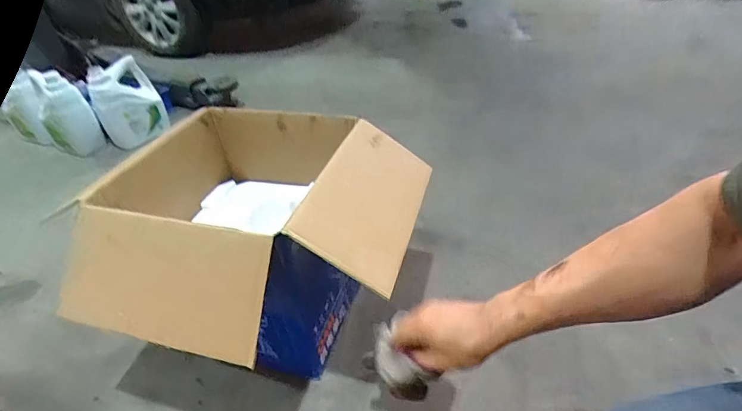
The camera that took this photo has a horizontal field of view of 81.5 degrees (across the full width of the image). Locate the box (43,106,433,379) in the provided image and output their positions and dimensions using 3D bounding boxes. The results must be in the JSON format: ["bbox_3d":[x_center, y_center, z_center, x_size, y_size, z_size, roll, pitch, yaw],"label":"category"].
[{"bbox_3d":[-0.183,0.078,0.804,0.507,0.337,0.500,6,38,16],"label":"box"}]

